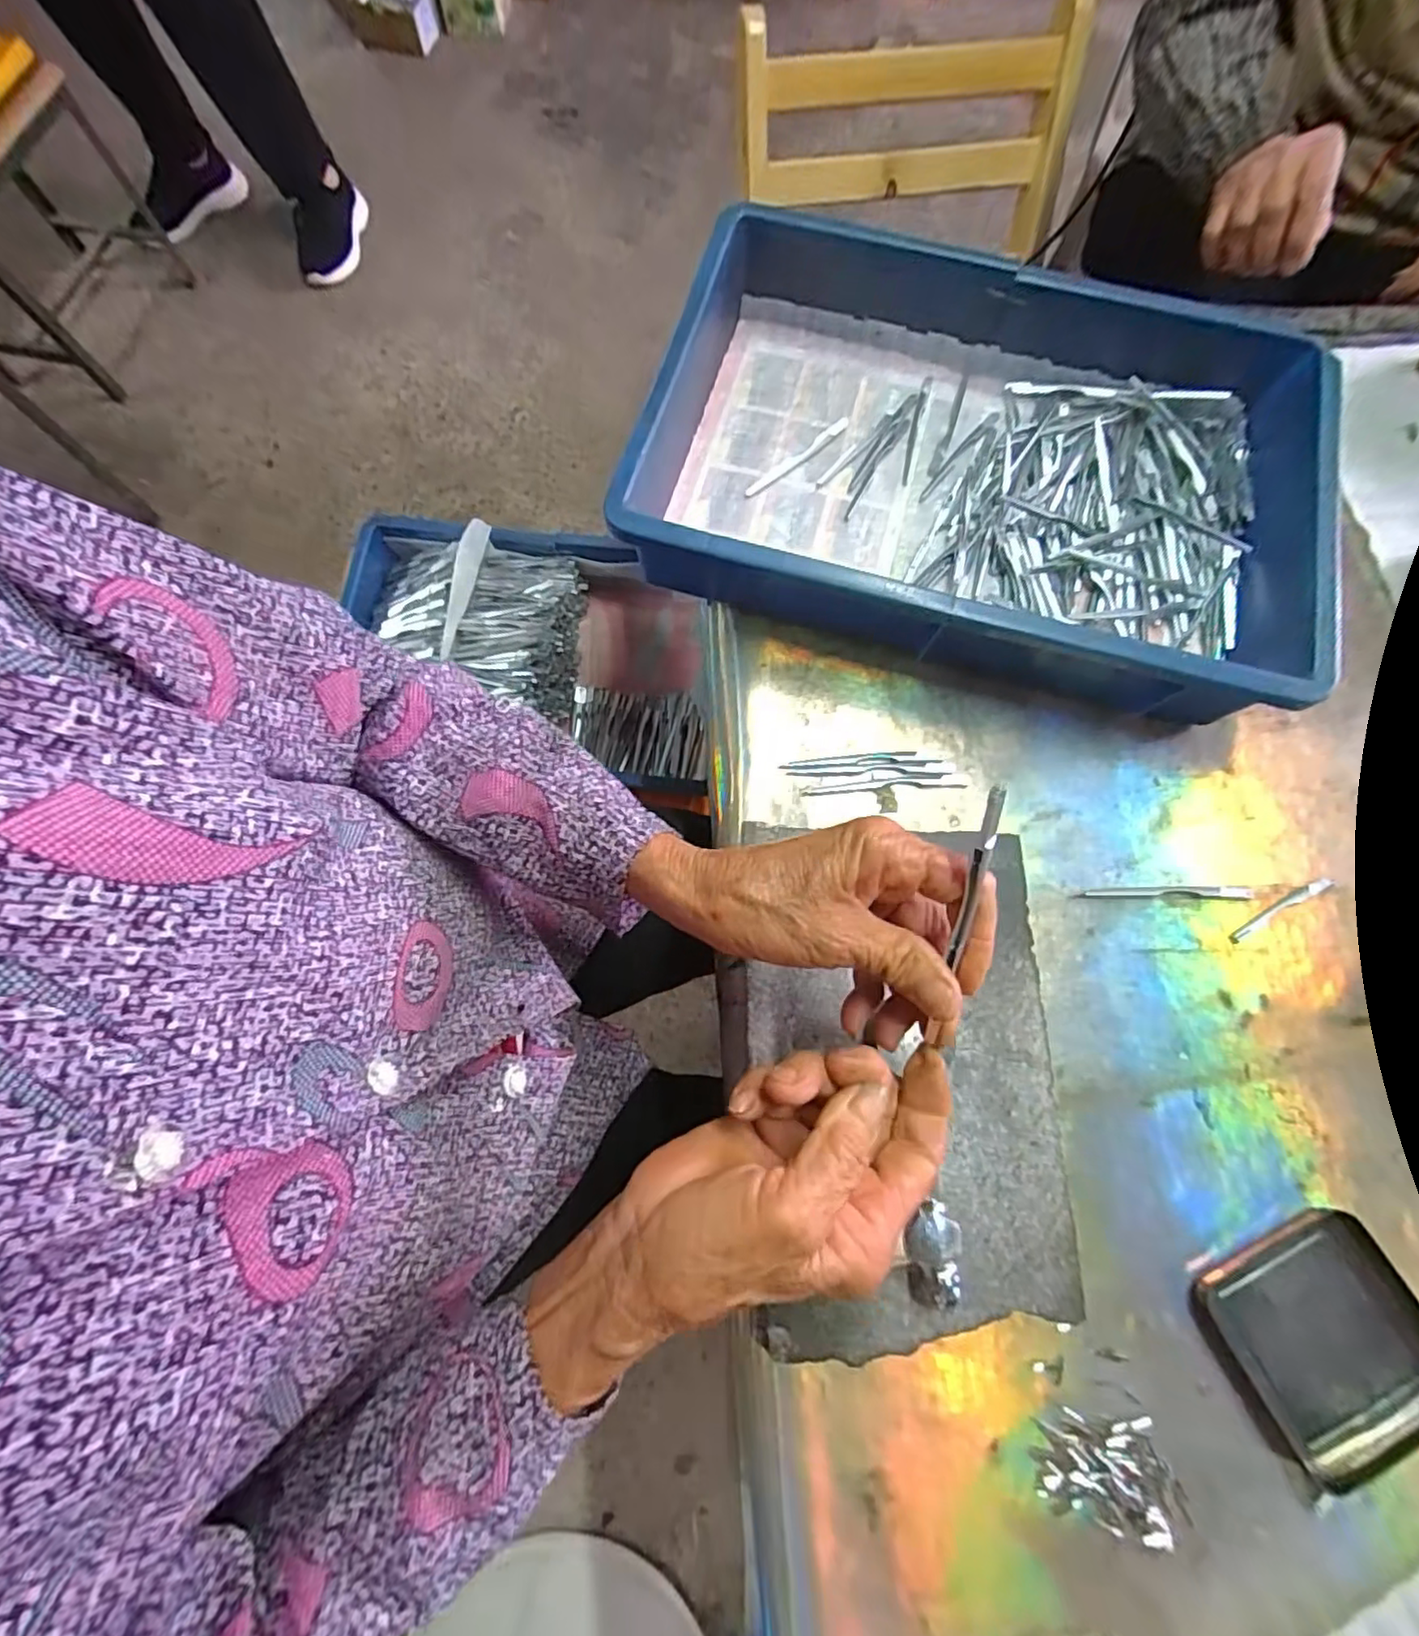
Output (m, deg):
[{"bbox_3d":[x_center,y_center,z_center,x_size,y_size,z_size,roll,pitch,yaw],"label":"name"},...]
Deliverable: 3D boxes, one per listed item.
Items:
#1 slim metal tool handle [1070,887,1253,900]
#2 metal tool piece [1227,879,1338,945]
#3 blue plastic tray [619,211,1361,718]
[{"bbox_3d":[0.282,0.047,0.395,0.108,0.004,0.008,0,74,-1],"label":"slim metal tool handle"},{"bbox_3d":[0.355,0.056,0.396,0.082,0.004,0.009,-26,75,-6],"label":"metal tool piece"},{"bbox_3d":[0.178,-0.240,0.438,0.427,0.089,0.293,15,75,4],"label":"blue plastic tray"}]

